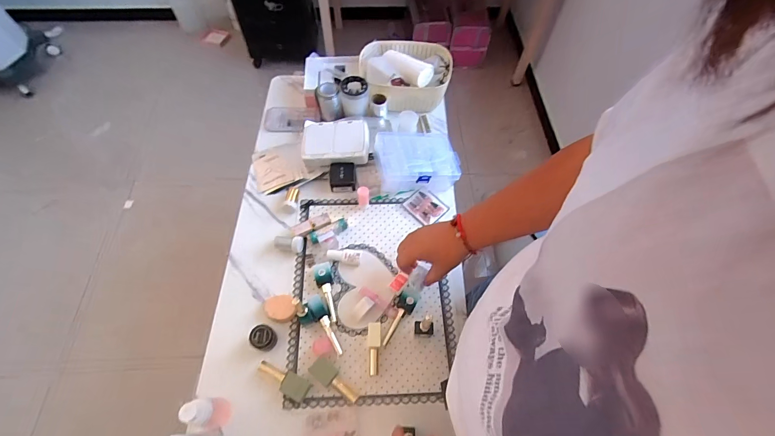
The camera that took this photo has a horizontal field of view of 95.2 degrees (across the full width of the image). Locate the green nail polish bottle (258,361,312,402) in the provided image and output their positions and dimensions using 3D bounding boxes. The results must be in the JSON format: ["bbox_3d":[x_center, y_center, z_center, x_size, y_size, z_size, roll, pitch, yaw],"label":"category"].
[{"bbox_3d":[-0.167,0.258,0.567,0.086,0.019,0.032,27,63,13],"label":"green nail polish bottle"}]

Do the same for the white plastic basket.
[{"bbox_3d":[0.043,-0.347,0.862,0.208,0.101,0.163,1,61,-1],"label":"white plastic basket"}]

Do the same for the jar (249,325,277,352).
[{"bbox_3d":[-0.209,0.199,0.588,0.041,0.033,0.036,23,63,11],"label":"jar"}]

